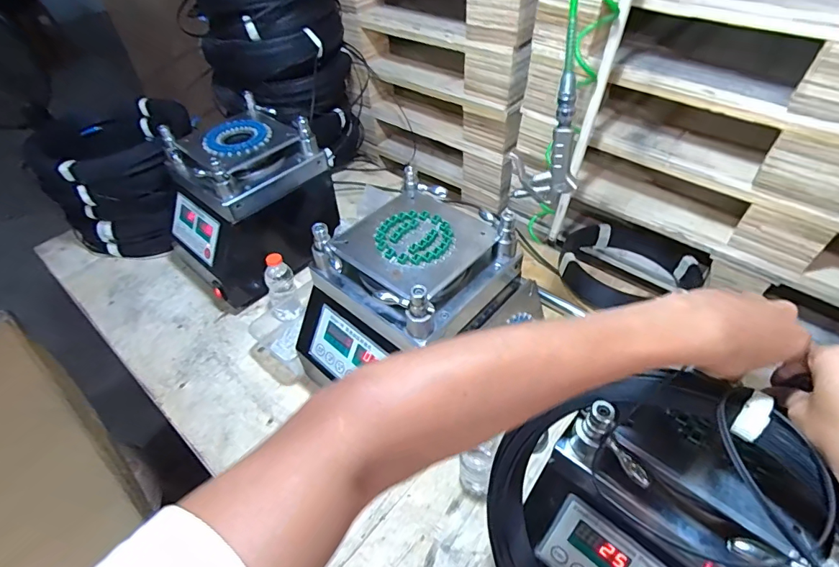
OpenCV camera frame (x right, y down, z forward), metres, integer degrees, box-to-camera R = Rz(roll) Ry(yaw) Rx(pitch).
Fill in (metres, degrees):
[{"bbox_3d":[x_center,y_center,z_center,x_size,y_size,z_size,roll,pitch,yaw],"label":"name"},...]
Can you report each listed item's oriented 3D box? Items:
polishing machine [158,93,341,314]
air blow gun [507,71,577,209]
[{"bbox_3d":[-0.342,-0.158,0.897,0.227,0.296,0.306,32,57,29],"label":"polishing machine"},{"bbox_3d":[0.167,-0.182,0.581,0.087,0.167,0.038,14,50,16],"label":"air blow gun"}]

